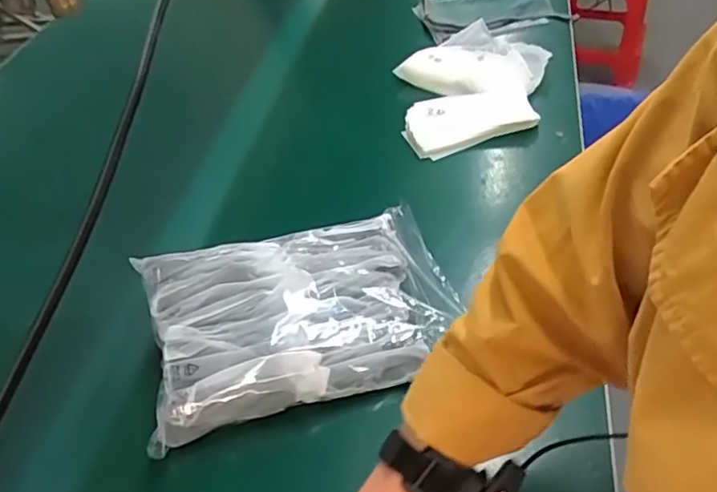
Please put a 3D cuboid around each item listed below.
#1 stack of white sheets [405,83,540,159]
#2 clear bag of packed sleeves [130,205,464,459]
[{"bbox_3d":[0.157,-0.181,0.874,0.183,0.031,0.098,-16,46,-10],"label":"stack of white sheets"},{"bbox_3d":[-0.064,0.058,0.640,0.311,0.061,0.213,-16,46,-9],"label":"clear bag of packed sleeves"}]

